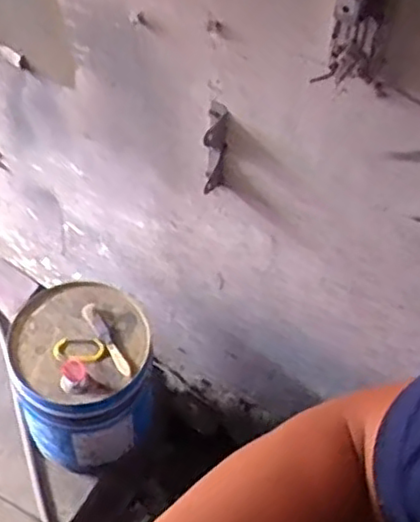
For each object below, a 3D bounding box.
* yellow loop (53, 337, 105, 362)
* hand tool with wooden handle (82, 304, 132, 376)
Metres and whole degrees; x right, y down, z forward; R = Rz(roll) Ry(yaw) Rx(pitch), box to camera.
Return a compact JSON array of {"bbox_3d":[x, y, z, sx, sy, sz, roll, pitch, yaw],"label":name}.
[{"bbox_3d":[-0.247,0.168,1.283,0.094,0.007,0.051,-1,53,-6],"label":"yellow loop"},{"bbox_3d":[-0.191,0.145,1.275,0.033,0.013,0.173,-27,59,-23],"label":"hand tool with wooden handle"}]

